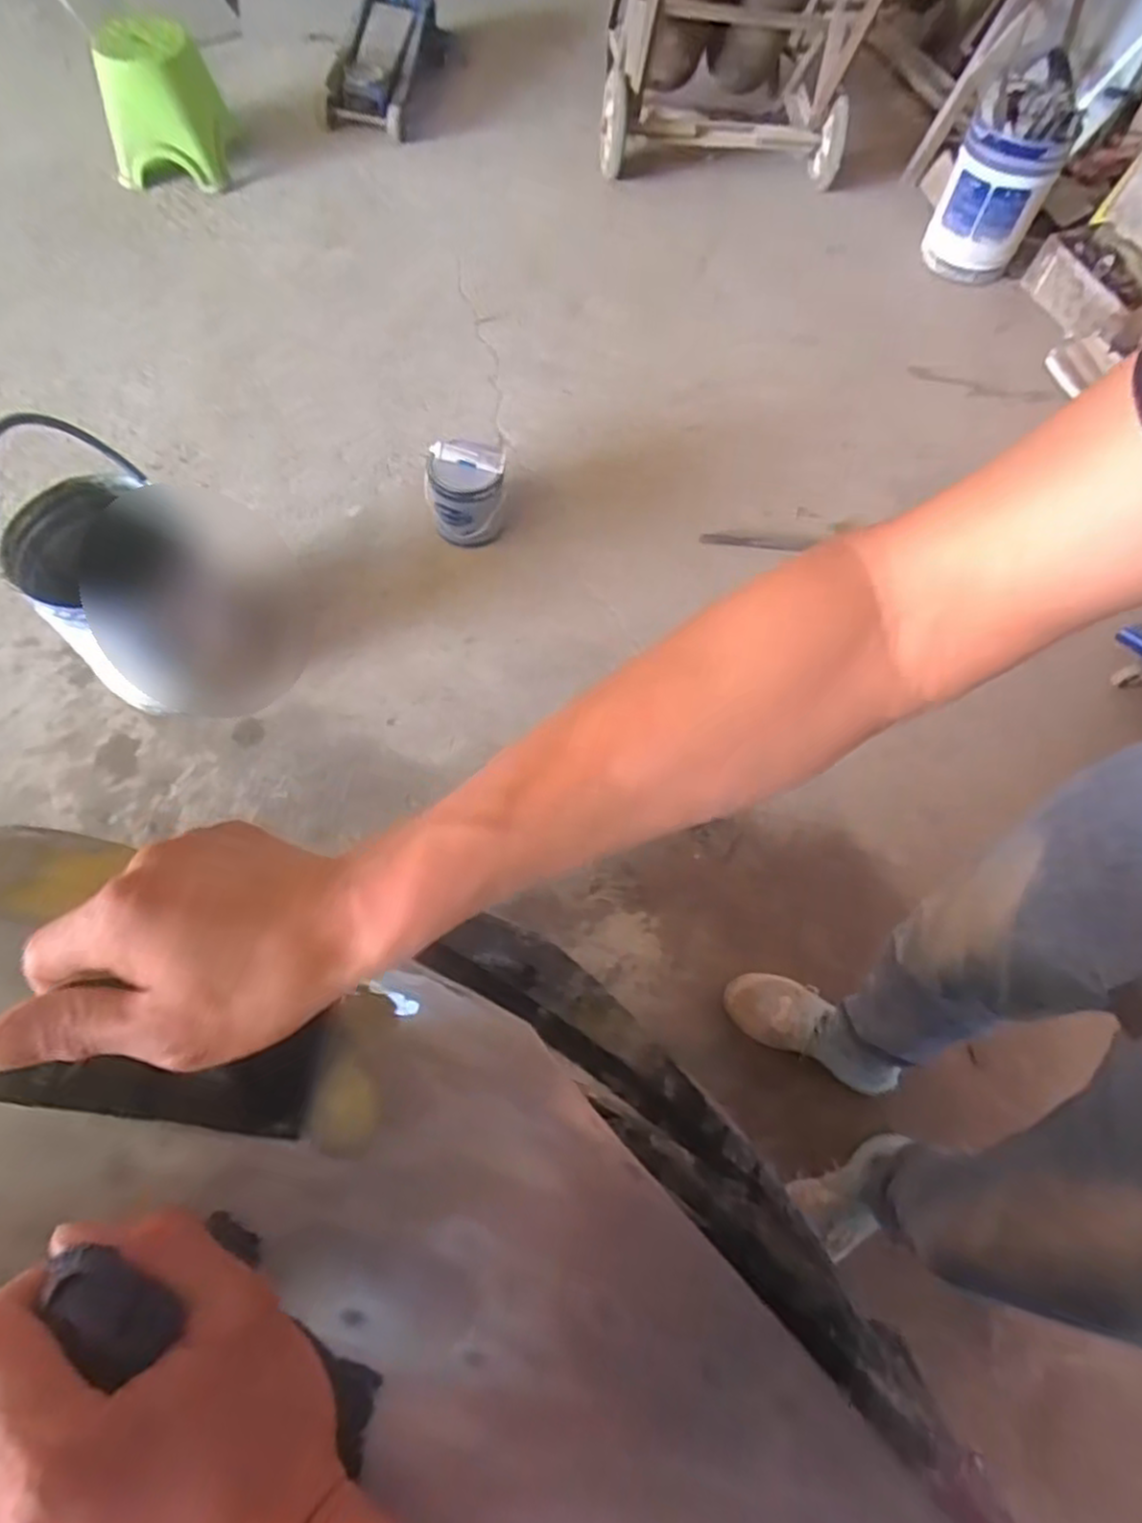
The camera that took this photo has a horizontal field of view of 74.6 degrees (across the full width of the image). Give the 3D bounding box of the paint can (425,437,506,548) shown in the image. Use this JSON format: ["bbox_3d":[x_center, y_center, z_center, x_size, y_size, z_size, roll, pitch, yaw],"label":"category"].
[{"bbox_3d":[-0.226,-0.570,1.624,0.165,0.195,0.145,4,64,-5],"label":"paint can"}]

